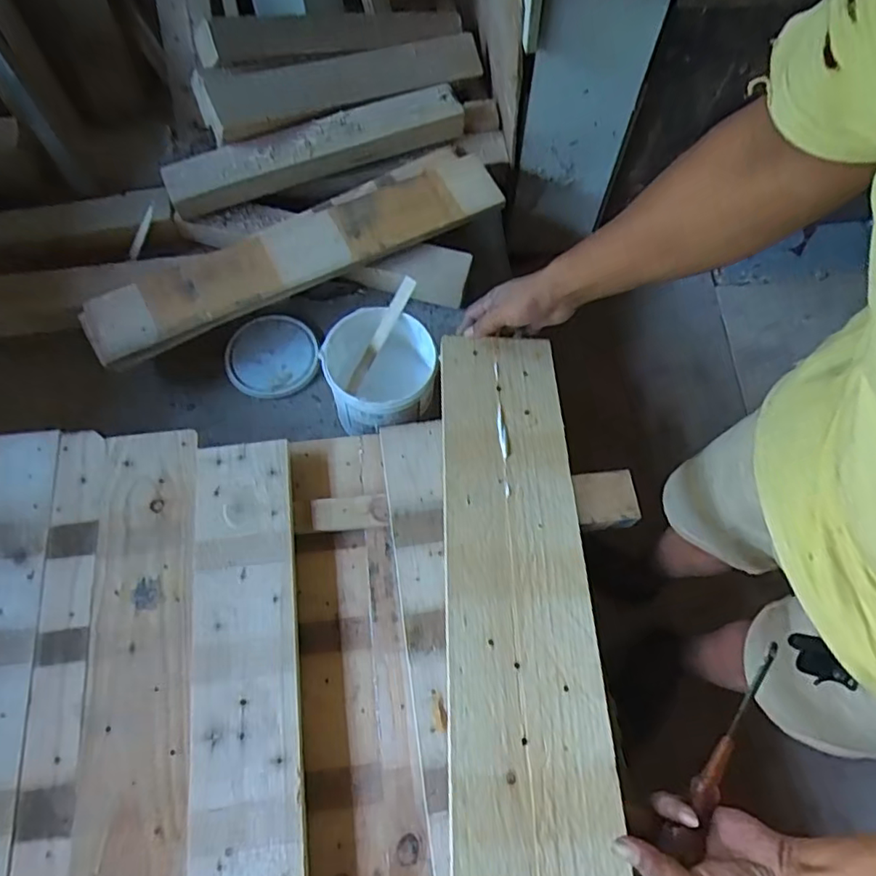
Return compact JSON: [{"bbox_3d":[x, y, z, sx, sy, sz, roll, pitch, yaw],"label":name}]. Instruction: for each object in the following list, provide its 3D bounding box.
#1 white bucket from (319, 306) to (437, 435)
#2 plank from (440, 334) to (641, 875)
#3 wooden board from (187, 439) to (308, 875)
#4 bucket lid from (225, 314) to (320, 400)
[{"bbox_3d":[-0.093,-0.093,1.000,0.172,0.185,0.171,0,70,0],"label":"white bucket"},{"bbox_3d":[0.076,0.211,0.494,0.135,0.019,0.779,-1,57,0],"label":"plank"},{"bbox_3d":[-0.238,0.368,0.724,0.132,0.014,0.771,-5,68,-7],"label":"wooden board"},{"bbox_3d":[-0.321,-0.155,1.125,0.172,0.019,0.167,-2,71,6],"label":"bucket lid"}]

